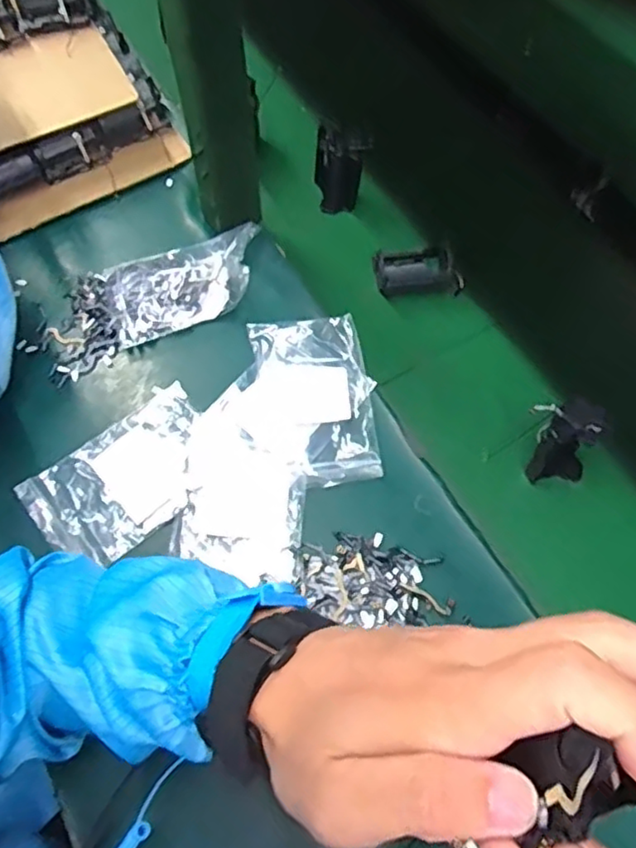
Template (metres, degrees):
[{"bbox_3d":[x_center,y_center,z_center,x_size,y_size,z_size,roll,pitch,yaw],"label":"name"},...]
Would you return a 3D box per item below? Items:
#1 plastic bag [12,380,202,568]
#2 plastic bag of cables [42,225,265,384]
[{"bbox_3d":[-0.152,0.043,0.520,0.149,0.012,0.097,-38,68,-18],"label":"plastic bag"},{"bbox_3d":[-0.152,-0.122,0.583,0.213,0.030,0.098,-24,64,-12],"label":"plastic bag of cables"}]

